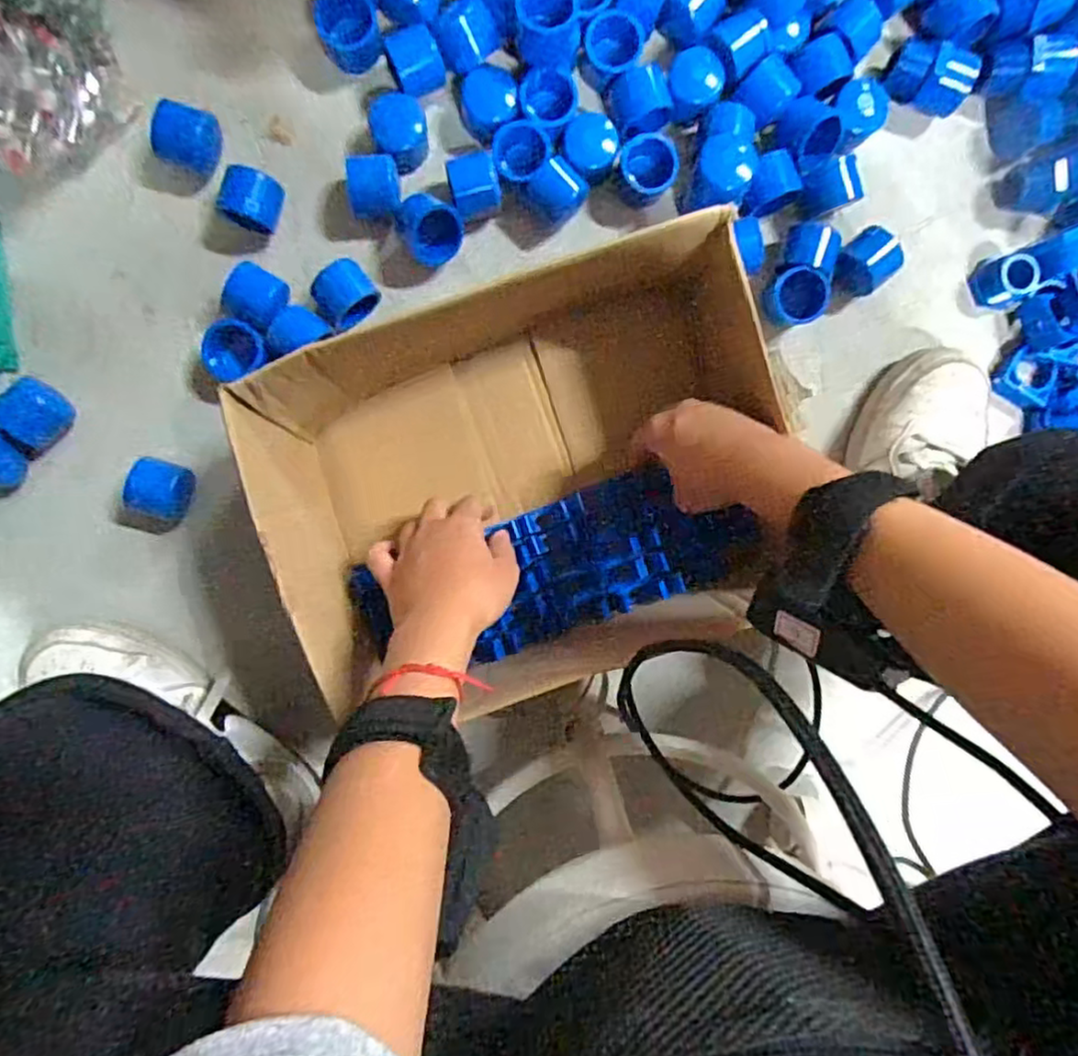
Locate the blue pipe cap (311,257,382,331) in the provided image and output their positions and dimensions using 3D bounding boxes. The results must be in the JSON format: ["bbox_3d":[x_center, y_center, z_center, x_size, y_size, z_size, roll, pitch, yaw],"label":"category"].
[{"bbox_3d":[-0.131,-0.158,0.462,0.039,0.034,0.035,-41,97,-2],"label":"blue pipe cap"}]

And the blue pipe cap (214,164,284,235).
[{"bbox_3d":[-0.189,-0.216,0.449,0.034,0.030,0.034,18,92,-7],"label":"blue pipe cap"}]

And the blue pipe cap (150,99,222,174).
[{"bbox_3d":[-0.228,-0.252,0.436,0.033,0.029,0.036,12,92,-6],"label":"blue pipe cap"}]

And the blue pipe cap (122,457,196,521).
[{"bbox_3d":[-0.257,-0.027,0.466,0.033,0.036,0.038,20,91,-7],"label":"blue pipe cap"}]

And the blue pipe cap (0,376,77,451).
[{"bbox_3d":[-0.340,-0.078,0.459,0.036,0.031,0.037,39,89,-7],"label":"blue pipe cap"}]

